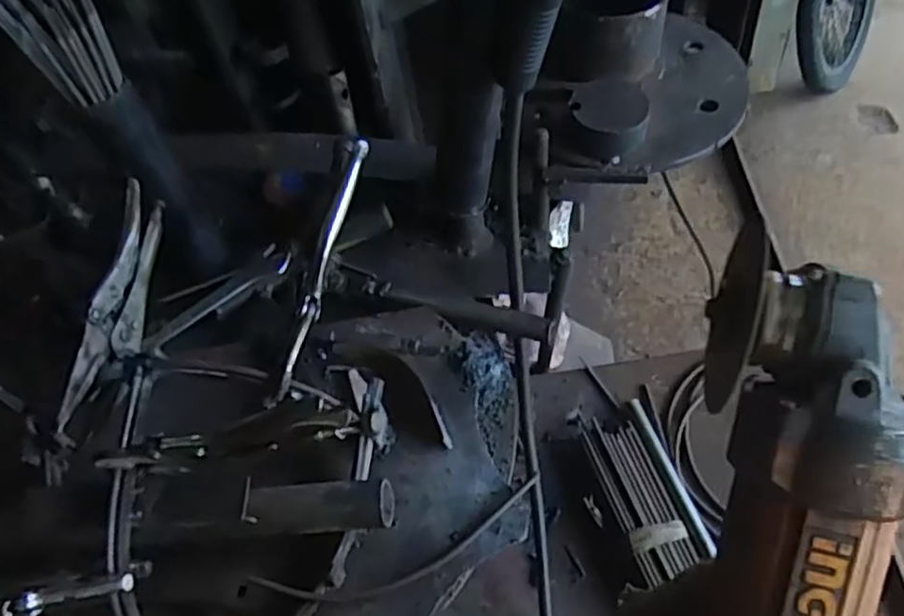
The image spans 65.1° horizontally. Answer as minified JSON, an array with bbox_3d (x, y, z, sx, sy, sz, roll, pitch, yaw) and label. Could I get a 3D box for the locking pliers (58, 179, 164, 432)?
[{"bbox_3d":[-0.236,-0.006,0.506,0.025,0.040,0.198,-7,56,2],"label":"locking pliers"}]

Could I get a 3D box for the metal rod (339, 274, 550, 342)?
[{"bbox_3d":[-0.009,-0.001,0.628,0.192,0.028,0.024,13,59,15],"label":"metal rod"}]

